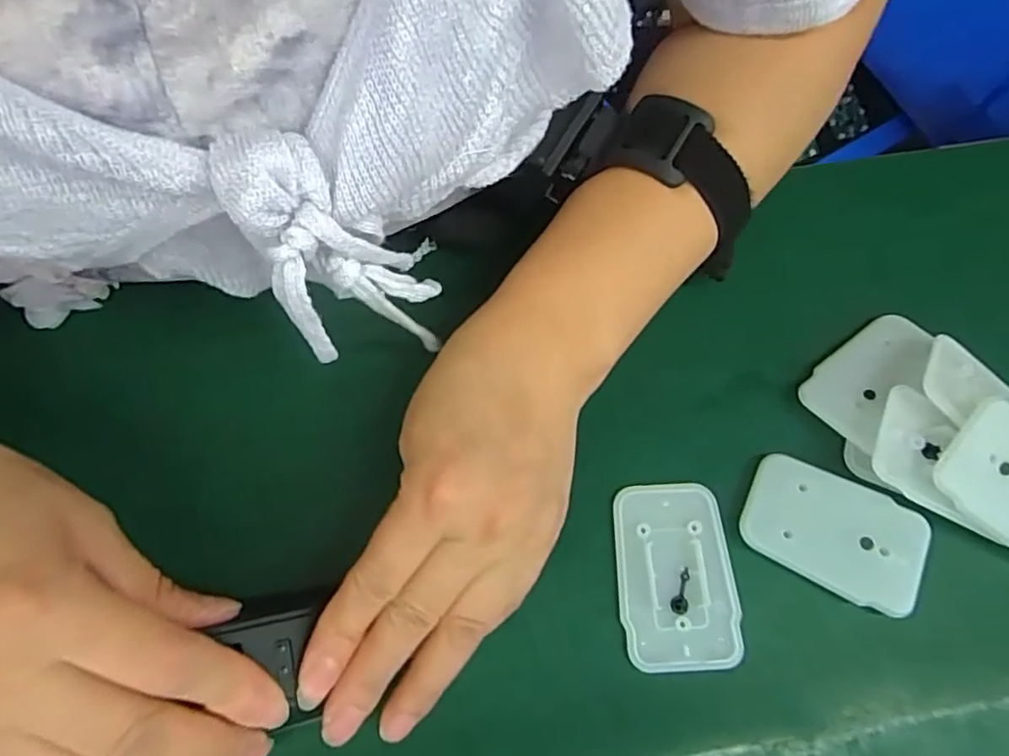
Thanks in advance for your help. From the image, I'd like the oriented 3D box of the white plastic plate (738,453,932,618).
[{"bbox_3d":[0.130,0.060,0.246,0.068,0.009,0.041,28,72,10],"label":"white plastic plate"}]

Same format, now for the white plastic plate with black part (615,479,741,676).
[{"bbox_3d":[0.067,0.076,0.246,0.044,0.004,0.069,-3,70,-1],"label":"white plastic plate with black part"}]

